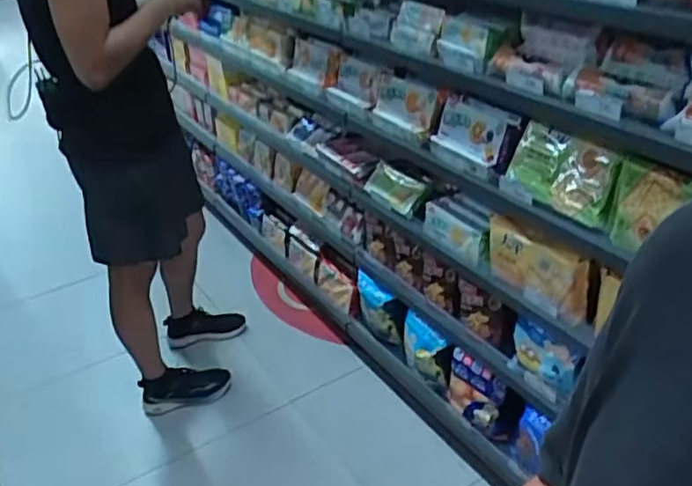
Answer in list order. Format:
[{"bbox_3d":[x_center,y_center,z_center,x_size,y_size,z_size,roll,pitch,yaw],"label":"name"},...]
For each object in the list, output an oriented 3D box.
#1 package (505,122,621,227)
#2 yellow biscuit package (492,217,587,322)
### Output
[{"bbox_3d":[0.451,-0.150,1.379,0.073,0.144,0.250,9,21,-37],"label":"package"},{"bbox_3d":[0.422,0.057,1.476,0.033,0.158,0.274,-21,36,-27],"label":"yellow biscuit package"}]

